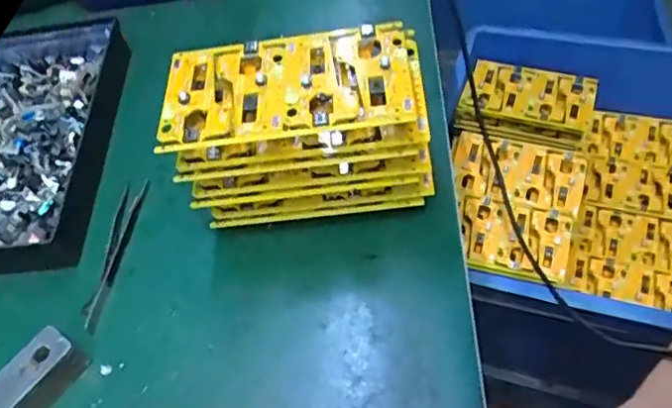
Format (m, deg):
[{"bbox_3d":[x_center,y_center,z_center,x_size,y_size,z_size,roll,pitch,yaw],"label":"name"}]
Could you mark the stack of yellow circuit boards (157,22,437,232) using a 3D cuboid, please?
[{"bbox_3d":[-0.021,-0.039,0.365,0.147,0.113,0.076,-7,55,6],"label":"stack of yellow circuit boards"}]

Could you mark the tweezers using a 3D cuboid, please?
[{"bbox_3d":[-0.155,0.033,0.403,0.017,0.007,0.113,1,56,12],"label":"tweezers"}]

